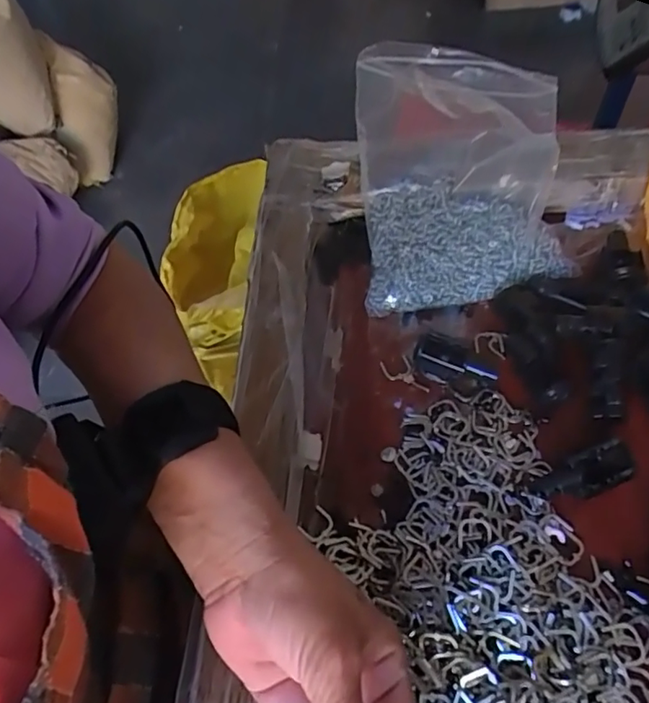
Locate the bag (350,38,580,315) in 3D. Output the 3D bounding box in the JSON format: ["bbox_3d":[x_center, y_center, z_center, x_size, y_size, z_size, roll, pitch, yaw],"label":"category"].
[{"bbox_3d":[0.107,-0.148,0.428,0.154,0.069,0.241,-2,54,3],"label":"bag"}]

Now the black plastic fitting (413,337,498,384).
[{"bbox_3d":[0.086,0.008,0.351,0.050,0.021,0.023,23,59,19],"label":"black plastic fitting"}]

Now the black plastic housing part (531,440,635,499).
[{"bbox_3d":[0.145,0.069,0.299,0.056,0.021,0.018,-19,55,-9],"label":"black plastic housing part"}]

